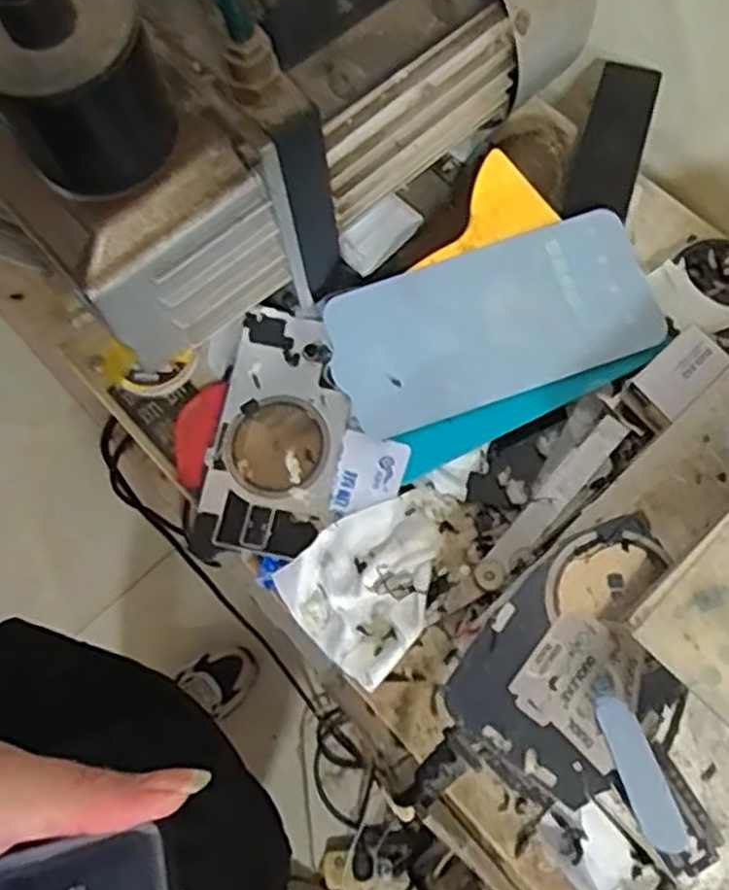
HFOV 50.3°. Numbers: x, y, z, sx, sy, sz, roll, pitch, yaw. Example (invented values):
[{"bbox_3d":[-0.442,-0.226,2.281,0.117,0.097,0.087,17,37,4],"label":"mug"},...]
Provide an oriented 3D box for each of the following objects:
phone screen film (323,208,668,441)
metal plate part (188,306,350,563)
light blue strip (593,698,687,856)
[{"bbox_3d":[0.065,-0.062,0.394,0.161,0.010,0.078,-19,78,-4],"label":"phone screen film"},{"bbox_3d":[-0.043,-0.005,0.396,0.066,0.009,0.126,10,72,4],"label":"metal plate part"},{"bbox_3d":[0.094,0.112,0.265,0.014,0.007,0.050,-18,72,-5],"label":"light blue strip"}]

